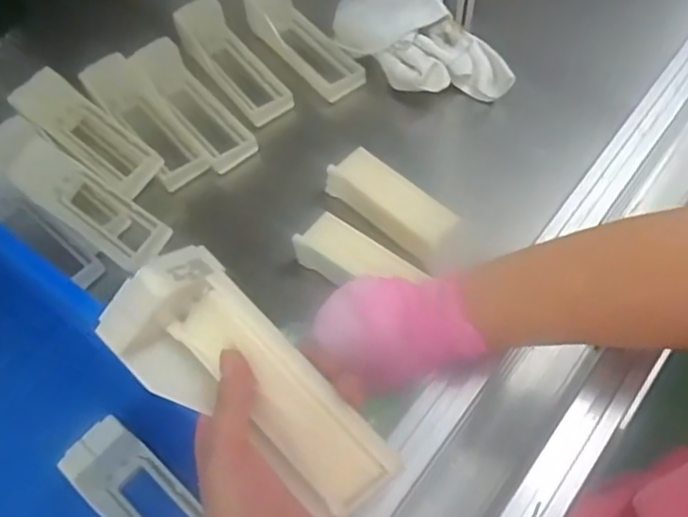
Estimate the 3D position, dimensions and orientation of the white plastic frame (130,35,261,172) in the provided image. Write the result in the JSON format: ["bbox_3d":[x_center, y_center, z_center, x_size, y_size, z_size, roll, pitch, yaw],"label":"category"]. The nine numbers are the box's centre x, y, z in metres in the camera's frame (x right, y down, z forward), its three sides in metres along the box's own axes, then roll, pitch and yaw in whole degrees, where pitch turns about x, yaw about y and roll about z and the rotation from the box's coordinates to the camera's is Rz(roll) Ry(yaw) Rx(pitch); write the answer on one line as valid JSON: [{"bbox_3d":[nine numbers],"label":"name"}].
[{"bbox_3d":[-0.157,-0.166,0.677,0.057,0.036,0.165,-37,64,-16],"label":"white plastic frame"}]

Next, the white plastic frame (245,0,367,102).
[{"bbox_3d":[-0.044,-0.239,0.725,0.059,0.069,0.157,-35,64,-16],"label":"white plastic frame"}]

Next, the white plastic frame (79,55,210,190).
[{"bbox_3d":[-0.205,-0.149,0.668,0.057,0.038,0.165,-37,64,-16],"label":"white plastic frame"}]

